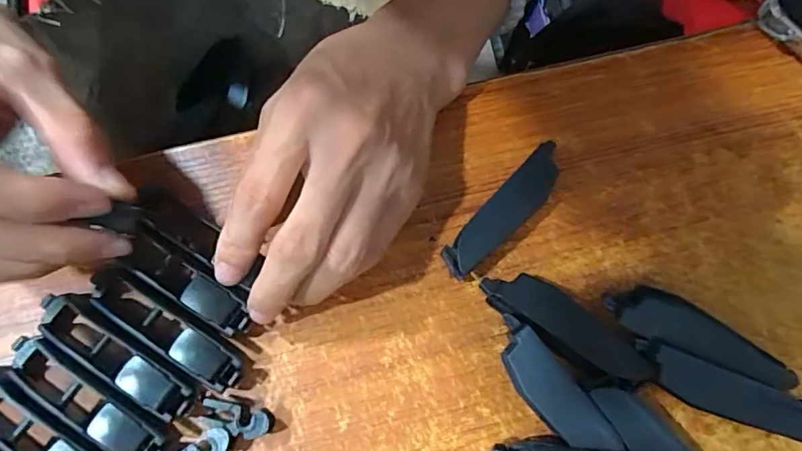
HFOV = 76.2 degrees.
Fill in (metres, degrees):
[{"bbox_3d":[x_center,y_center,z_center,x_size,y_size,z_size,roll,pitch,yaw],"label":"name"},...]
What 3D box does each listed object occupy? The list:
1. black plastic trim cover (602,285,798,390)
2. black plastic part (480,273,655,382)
[{"bbox_3d":[0.122,0.045,0.209,0.076,0.007,0.021,27,63,3],"label":"black plastic trim cover"},{"bbox_3d":[0.067,0.041,0.211,0.071,0.016,0.017,33,74,7],"label":"black plastic part"}]

